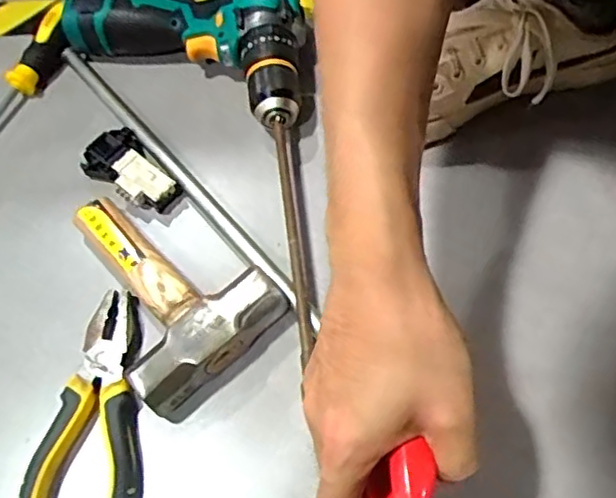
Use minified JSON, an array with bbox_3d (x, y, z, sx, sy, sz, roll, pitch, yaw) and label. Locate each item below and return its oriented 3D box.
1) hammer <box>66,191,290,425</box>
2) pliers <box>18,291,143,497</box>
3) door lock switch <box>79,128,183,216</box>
[{"bbox_3d":[-0.112,0.023,0.449,0.165,0.036,0.109,40,71,21],"label":"hammer"},{"bbox_3d":[-0.138,0.117,0.411,0.072,0.018,0.188,2,62,5],"label":"pliers"},{"bbox_3d":[-0.141,-0.066,0.505,0.087,0.021,0.047,35,69,20],"label":"door lock switch"}]

